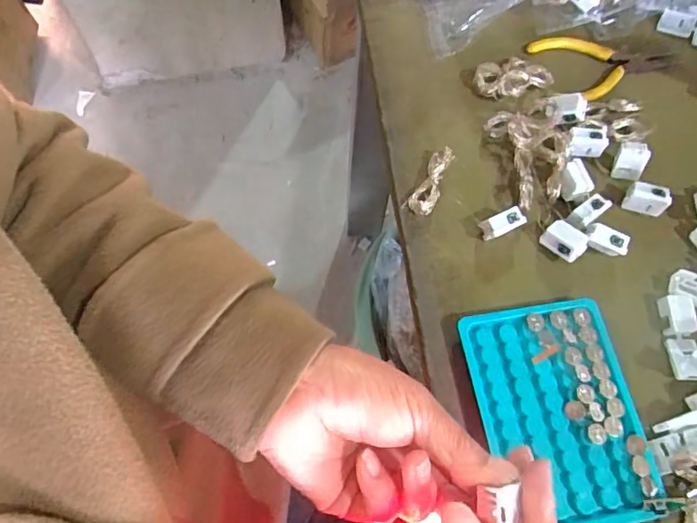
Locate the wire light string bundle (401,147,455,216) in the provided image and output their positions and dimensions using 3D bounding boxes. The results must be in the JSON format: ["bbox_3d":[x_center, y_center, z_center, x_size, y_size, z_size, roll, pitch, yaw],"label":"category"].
[{"bbox_3d":[0.059,-0.057,0.366,0.019,0.015,0.051,27,69,9],"label":"wire light string bundle"}]

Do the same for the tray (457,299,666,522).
[{"bbox_3d":[0.126,0.090,0.312,0.089,0.013,0.128,-9,68,-5],"label":"tray"}]

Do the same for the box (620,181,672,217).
[{"bbox_3d":[0.211,-0.044,0.364,0.028,0.020,0.012,15,68,5],"label":"box"}]

